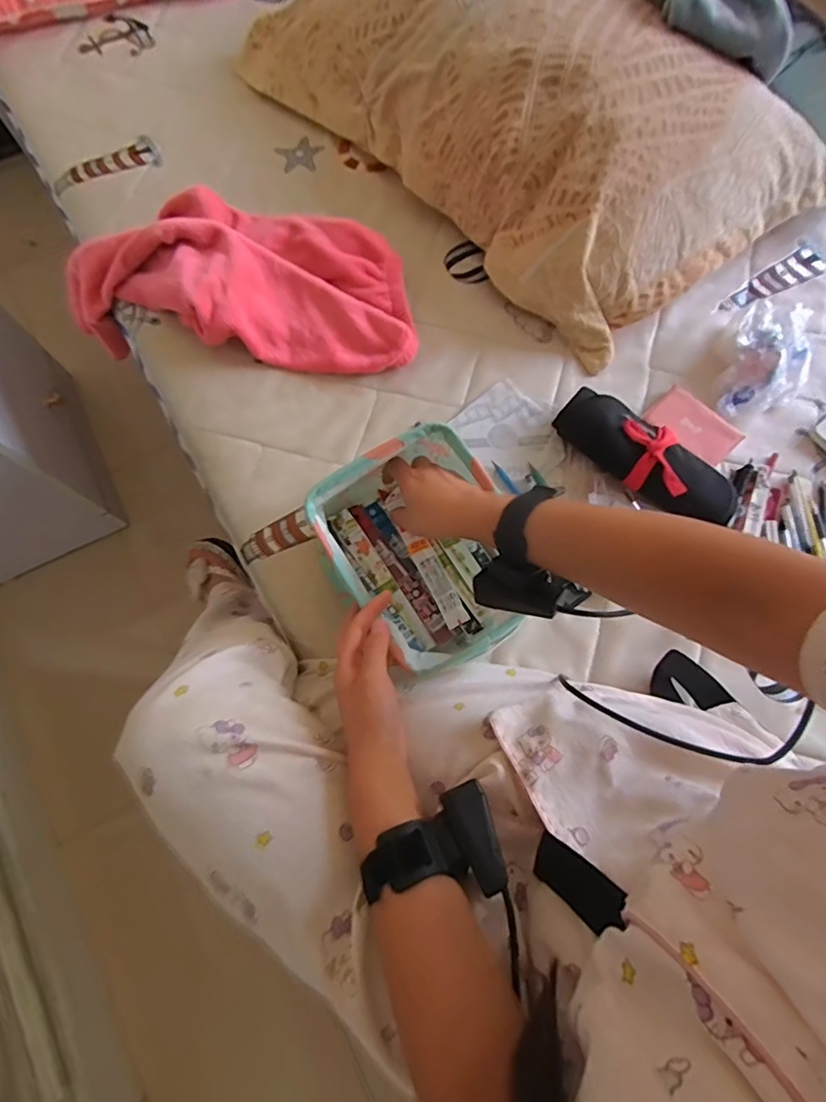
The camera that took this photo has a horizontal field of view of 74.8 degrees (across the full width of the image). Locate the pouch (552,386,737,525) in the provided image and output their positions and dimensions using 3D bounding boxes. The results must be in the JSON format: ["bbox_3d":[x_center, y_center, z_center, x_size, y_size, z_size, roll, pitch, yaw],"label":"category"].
[{"bbox_3d":[0.256,-0.101,0.599,0.208,0.054,0.074,41,78,10],"label":"pouch"}]

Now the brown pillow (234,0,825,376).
[{"bbox_3d":[0.136,-0.590,0.690,0.381,0.157,0.724,-42,79,-11],"label":"brown pillow"}]

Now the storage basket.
[{"bbox_3d":[0.007,-0.005,0.530,0.158,0.117,0.213,-31,77,-9],"label":"storage basket"}]

